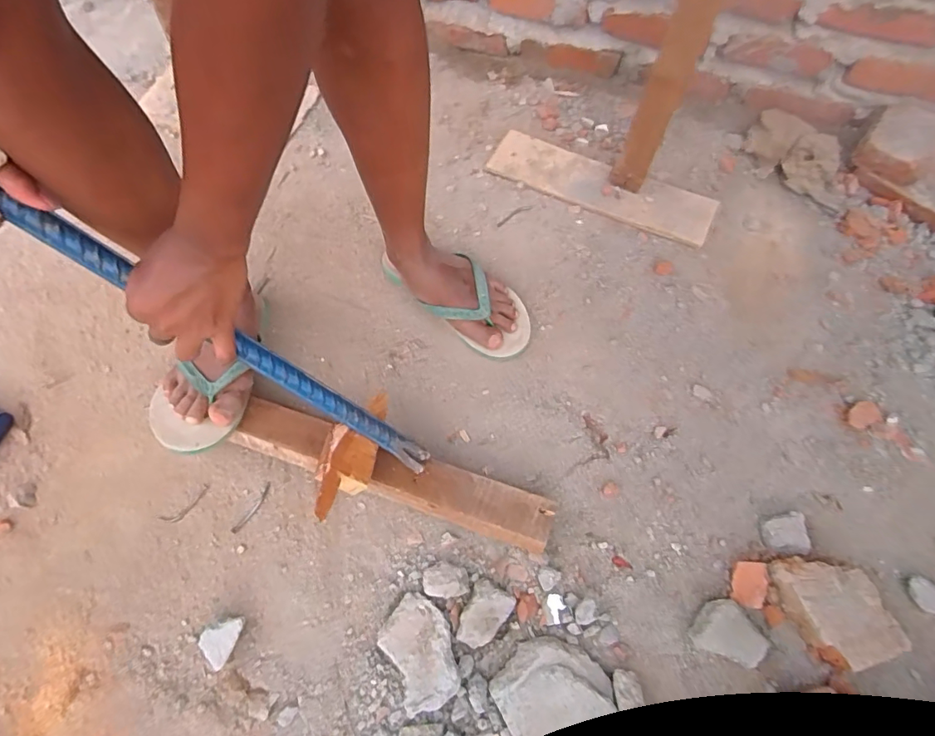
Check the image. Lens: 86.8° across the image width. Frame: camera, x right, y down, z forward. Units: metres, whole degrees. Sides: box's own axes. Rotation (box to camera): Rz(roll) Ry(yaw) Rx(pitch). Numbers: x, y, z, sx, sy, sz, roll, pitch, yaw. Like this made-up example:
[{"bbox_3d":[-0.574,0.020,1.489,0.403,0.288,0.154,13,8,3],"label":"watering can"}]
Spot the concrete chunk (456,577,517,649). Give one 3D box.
[{"bbox_3d":[0.018,0.273,0.546,0.046,0.022,0.066,27,64,14],"label":"concrete chunk"}]

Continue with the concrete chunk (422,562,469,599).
[{"bbox_3d":[-0.024,0.245,0.569,0.052,0.024,0.037,8,61,4],"label":"concrete chunk"}]

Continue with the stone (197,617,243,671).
[{"bbox_3d":[-0.264,0.299,0.542,0.043,0.028,0.039,-33,66,-17],"label":"stone"}]

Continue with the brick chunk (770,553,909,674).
[{"bbox_3d":[0.399,0.262,0.544,0.099,0.040,0.110,-11,62,-6],"label":"brick chunk"}]

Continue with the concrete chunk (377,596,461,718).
[{"bbox_3d":[-0.051,0.301,0.527,0.070,0.026,0.105,-27,65,-15],"label":"concrete chunk"}]

